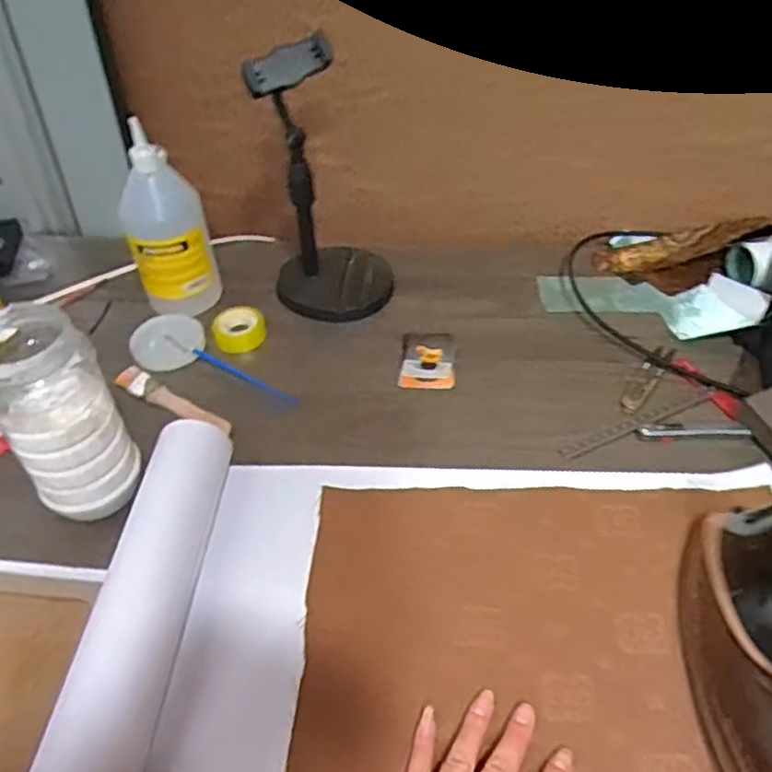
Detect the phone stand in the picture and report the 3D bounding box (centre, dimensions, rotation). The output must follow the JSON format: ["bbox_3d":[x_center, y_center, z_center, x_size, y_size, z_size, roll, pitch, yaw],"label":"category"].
[{"bbox_3d":[-0.061,-0.194,0.667,0.124,0.241,0.102,-6,45,-3],"label":"phone stand"}]

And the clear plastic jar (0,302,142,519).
[{"bbox_3d":[-0.240,0.022,0.511,0.076,0.158,0.068,-29,51,-23],"label":"clear plastic jar"}]

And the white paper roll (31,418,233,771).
[{"bbox_3d":[-0.167,0.171,0.451,0.055,0.045,0.350,1,45,4],"label":"white paper roll"}]

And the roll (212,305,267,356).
[{"bbox_3d":[-0.148,-0.059,0.700,0.052,0.022,0.052,-2,45,2],"label":"roll"}]

